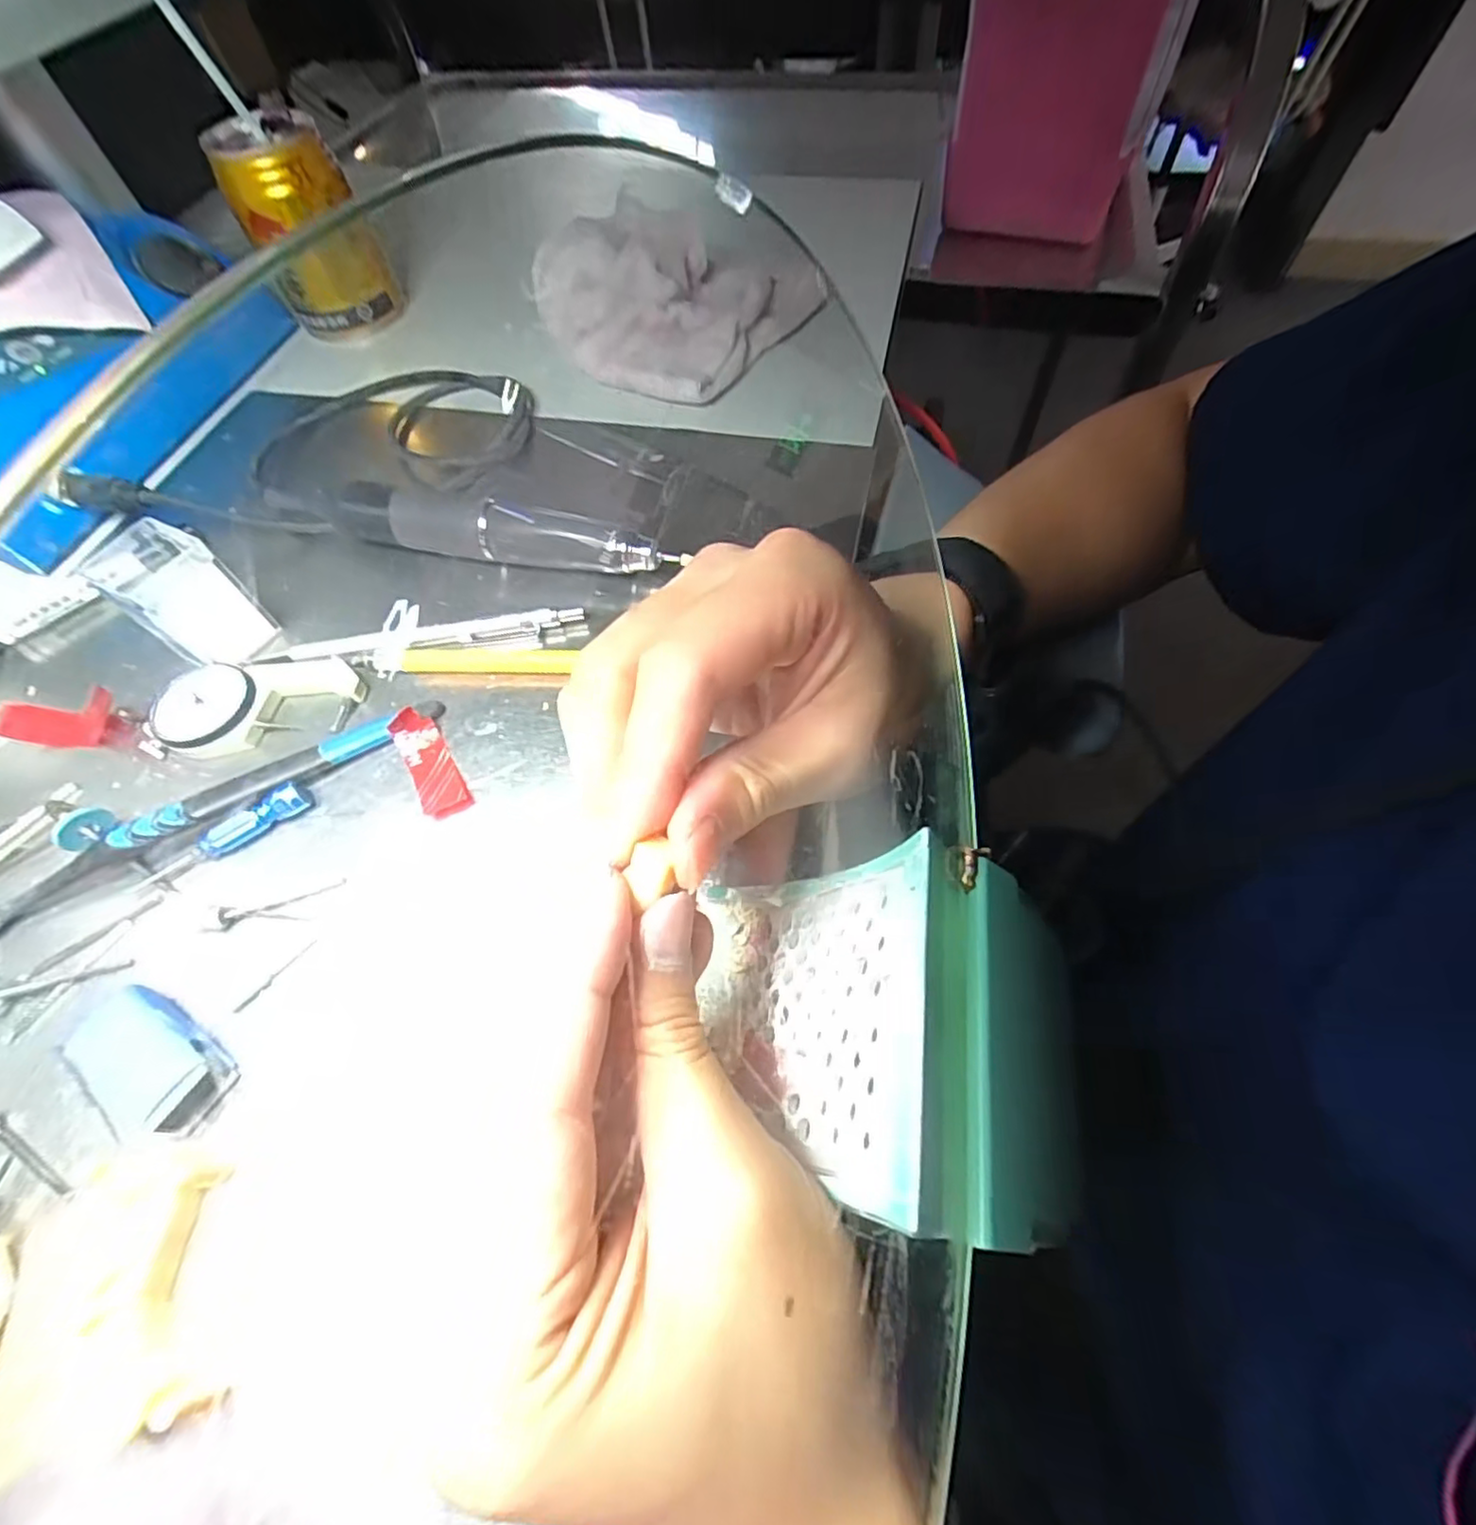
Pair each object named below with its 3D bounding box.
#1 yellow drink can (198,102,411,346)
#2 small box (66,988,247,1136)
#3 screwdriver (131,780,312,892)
[{"bbox_3d":[-0.242,-0.298,0.365,0.061,0.085,0.069,-34,64,-15],"label":"yellow drink can"},{"bbox_3d":[-0.171,0.086,0.190,0.048,0.017,0.021,24,65,16],"label":"small box"},{"bbox_3d":[-0.183,0.026,0.228,0.060,0.011,0.009,-32,64,-14],"label":"screwdriver"}]

